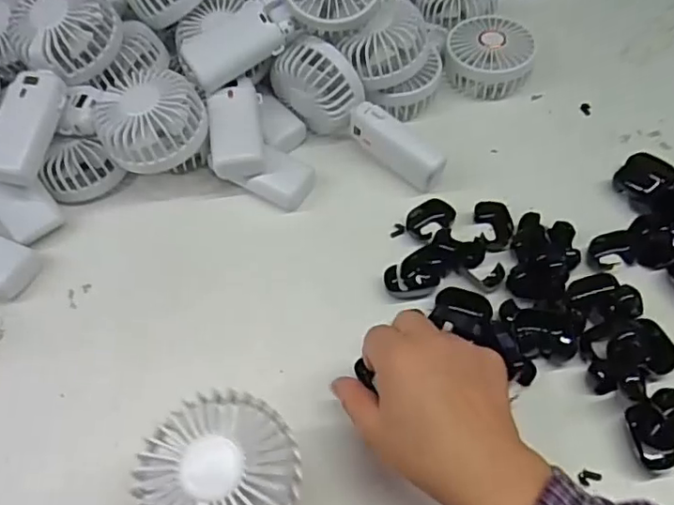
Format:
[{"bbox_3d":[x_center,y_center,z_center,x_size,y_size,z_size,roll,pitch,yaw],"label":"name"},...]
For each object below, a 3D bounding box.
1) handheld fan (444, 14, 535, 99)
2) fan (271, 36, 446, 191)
[{"bbox_3d":[0.152,-0.196,0.582,0.084,0.045,0.079,5,56,6],"label":"handheld fan"},{"bbox_3d":[0.016,-0.116,0.522,0.174,0.077,0.045,40,65,8],"label":"fan"}]

